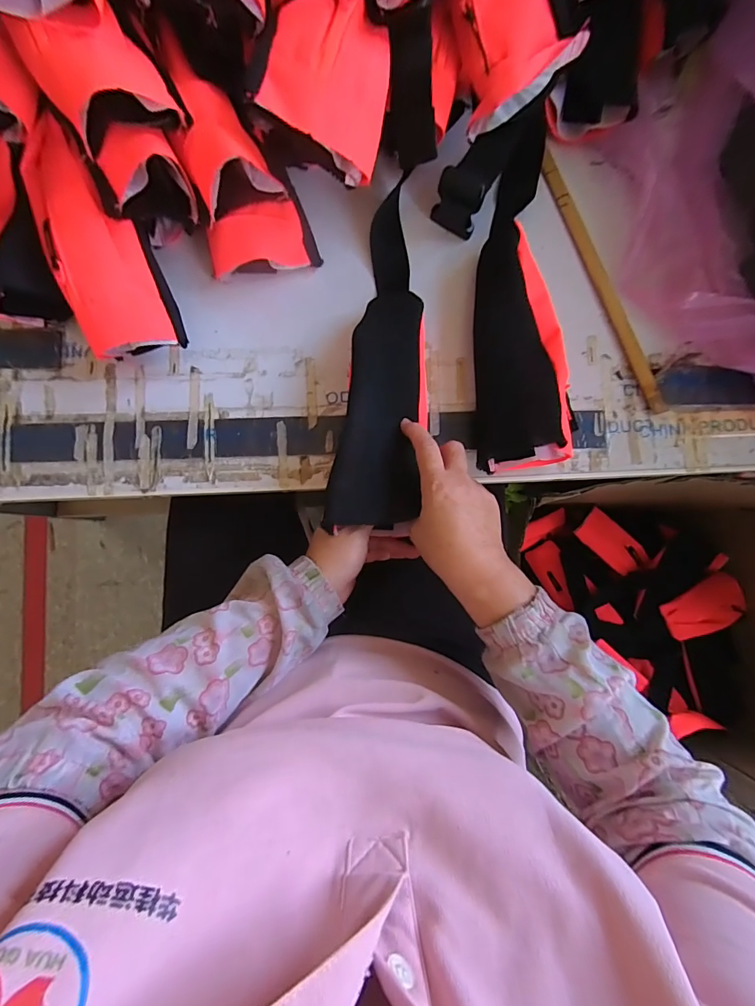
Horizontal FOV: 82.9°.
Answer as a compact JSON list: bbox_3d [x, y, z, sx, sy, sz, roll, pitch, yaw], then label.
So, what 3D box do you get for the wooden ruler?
[{"bbox_3d":[0.233,-0.232,0.442,0.018,0.009,0.294,-22,88,-2],"label":"wooden ruler"}]

